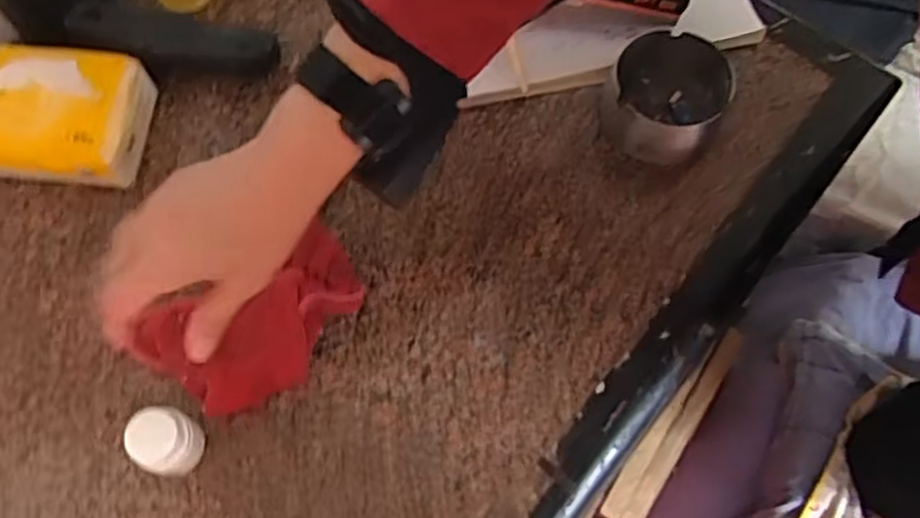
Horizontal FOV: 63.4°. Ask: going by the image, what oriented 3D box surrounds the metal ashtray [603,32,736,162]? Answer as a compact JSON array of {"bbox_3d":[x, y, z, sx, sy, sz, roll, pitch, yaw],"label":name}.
[{"bbox_3d":[0.150,-0.118,0.545,0.086,0.051,0.095,33,73,13],"label":"metal ashtray"}]

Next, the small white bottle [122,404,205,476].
[{"bbox_3d":[-0.182,0.113,0.464,0.031,0.049,0.037,18,70,8],"label":"small white bottle"}]

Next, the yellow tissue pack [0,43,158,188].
[{"bbox_3d":[-0.297,-0.106,0.538,0.124,0.063,0.088,0,68,1],"label":"yellow tissue pack"}]

